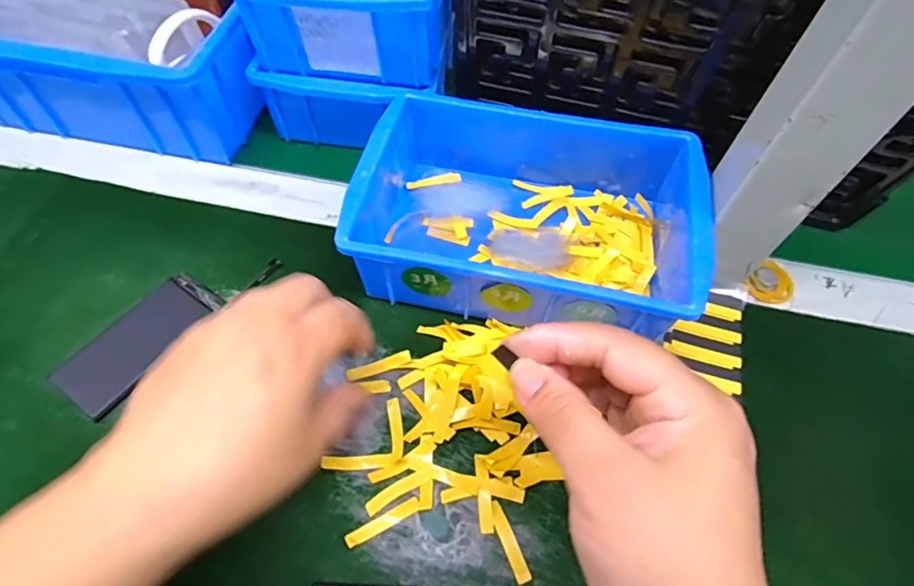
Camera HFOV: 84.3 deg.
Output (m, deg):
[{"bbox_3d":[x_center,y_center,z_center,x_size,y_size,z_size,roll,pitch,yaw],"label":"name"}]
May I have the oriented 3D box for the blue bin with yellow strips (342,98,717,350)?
[{"bbox_3d":[0.043,-0.049,0.318,0.197,0.062,0.136,12,59,7],"label":"blue bin with yellow strips"}]

